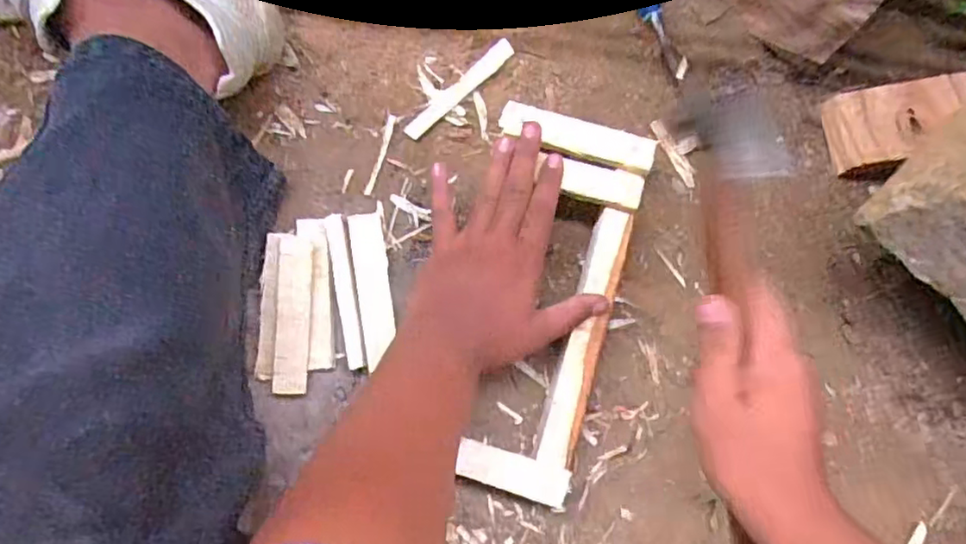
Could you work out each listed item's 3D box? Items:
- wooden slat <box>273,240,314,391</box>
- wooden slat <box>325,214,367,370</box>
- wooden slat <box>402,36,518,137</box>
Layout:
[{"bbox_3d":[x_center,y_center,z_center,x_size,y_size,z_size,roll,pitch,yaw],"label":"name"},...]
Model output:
[{"bbox_3d":[-0.149,0.034,0.504,0.025,0.004,0.121,4,83,-27],"label":"wooden slat"},{"bbox_3d":[-0.110,0.015,0.510,0.015,0.004,0.124,-7,78,-22],"label":"wooden slat"},{"bbox_3d":[-0.018,-0.159,0.553,0.018,0.004,0.121,44,82,6],"label":"wooden slat"}]

